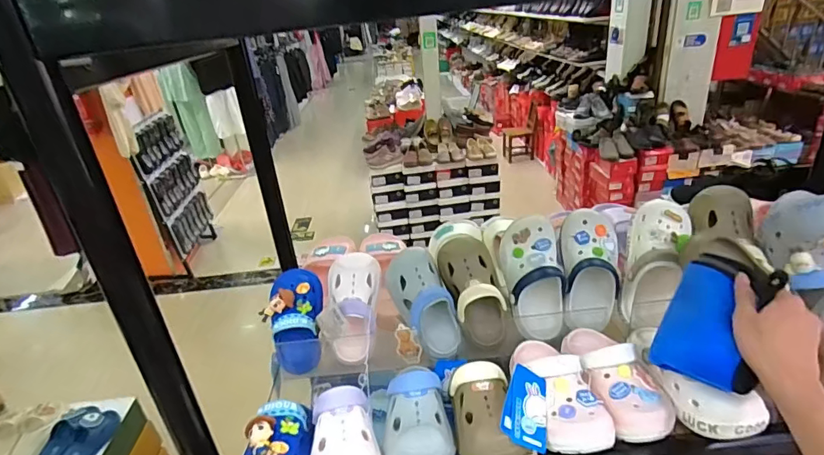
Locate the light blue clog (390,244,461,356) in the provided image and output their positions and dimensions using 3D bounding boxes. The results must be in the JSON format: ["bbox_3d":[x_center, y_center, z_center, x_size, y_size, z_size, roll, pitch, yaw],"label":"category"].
[{"bbox_3d":[0.023,0.115,0.718,0.074,0.175,0.059,-20,-11,-27],"label":"light blue clog"}]

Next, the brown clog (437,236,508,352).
[{"bbox_3d":[0.101,0.098,0.721,0.076,0.176,0.058,-19,-2,-25],"label":"brown clog"}]

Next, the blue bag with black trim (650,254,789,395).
[{"bbox_3d":[0.359,0.108,0.546,0.160,0.040,0.108,-63,21,-14],"label":"blue bag with black trim"}]

